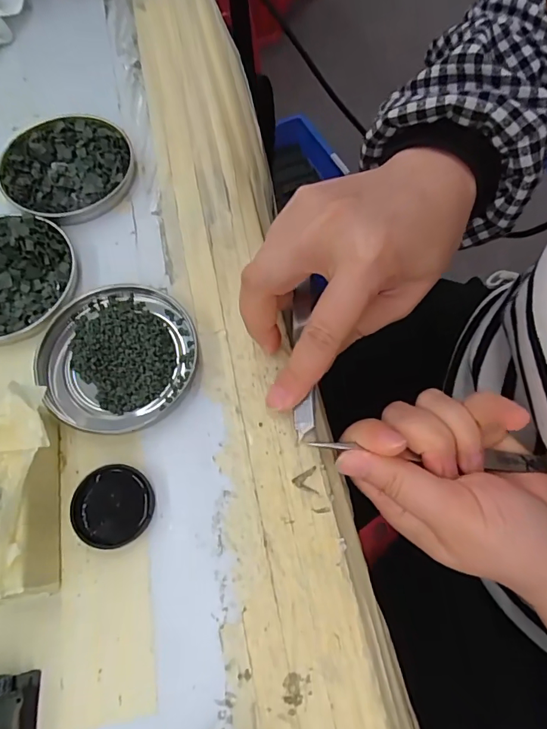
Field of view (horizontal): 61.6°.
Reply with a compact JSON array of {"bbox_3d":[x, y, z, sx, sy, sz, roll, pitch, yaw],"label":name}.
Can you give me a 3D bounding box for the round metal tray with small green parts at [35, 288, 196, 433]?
[{"bbox_3d":[-0.078,-0.006,0.233,0.077,0.013,0.074,0,69,1],"label":"round metal tray with small green parts"}]

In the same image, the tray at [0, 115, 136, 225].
[{"bbox_3d":[-0.125,-0.120,0.280,0.074,0.012,0.075,40,74,15],"label":"tray"}]

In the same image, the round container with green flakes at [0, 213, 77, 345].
[{"bbox_3d":[-0.148,-0.046,0.250,0.075,0.009,0.077,0,69,1],"label":"round container with green flakes"}]

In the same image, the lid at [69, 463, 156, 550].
[{"bbox_3d":[-0.072,0.064,0.208,0.034,0.008,0.035,0,69,1],"label":"lid"}]

